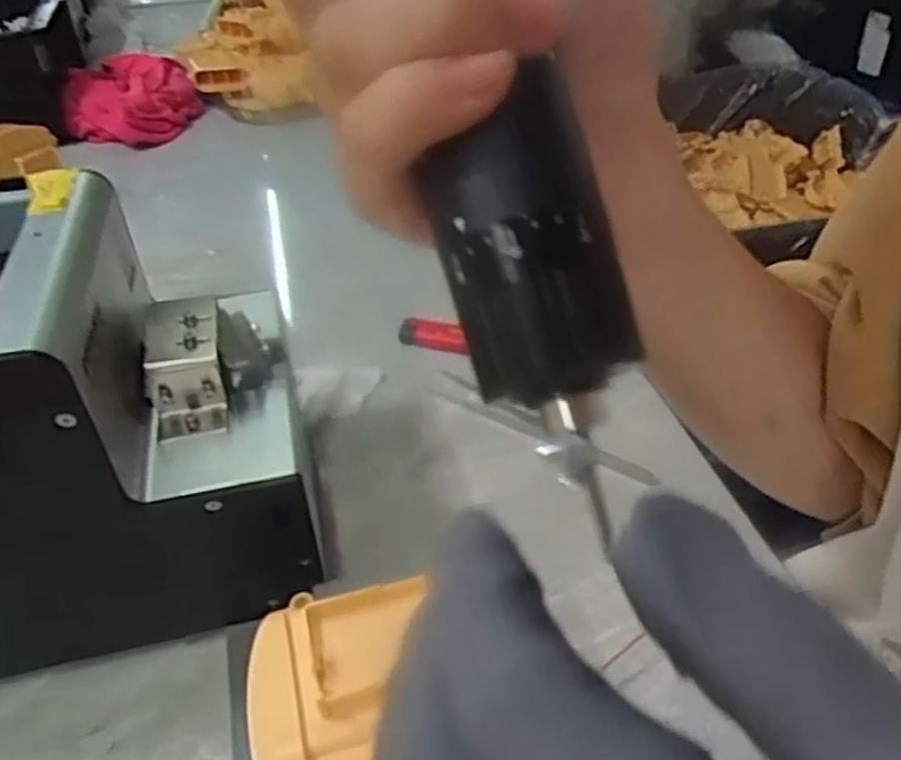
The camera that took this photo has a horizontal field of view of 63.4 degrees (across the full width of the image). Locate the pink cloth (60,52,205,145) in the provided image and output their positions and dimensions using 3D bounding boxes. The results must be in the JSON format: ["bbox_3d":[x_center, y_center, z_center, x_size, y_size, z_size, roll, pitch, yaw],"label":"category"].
[{"bbox_3d":[-0.316,-0.280,0.726,0.125,0.055,0.122,-12,40,-11],"label":"pink cloth"}]

